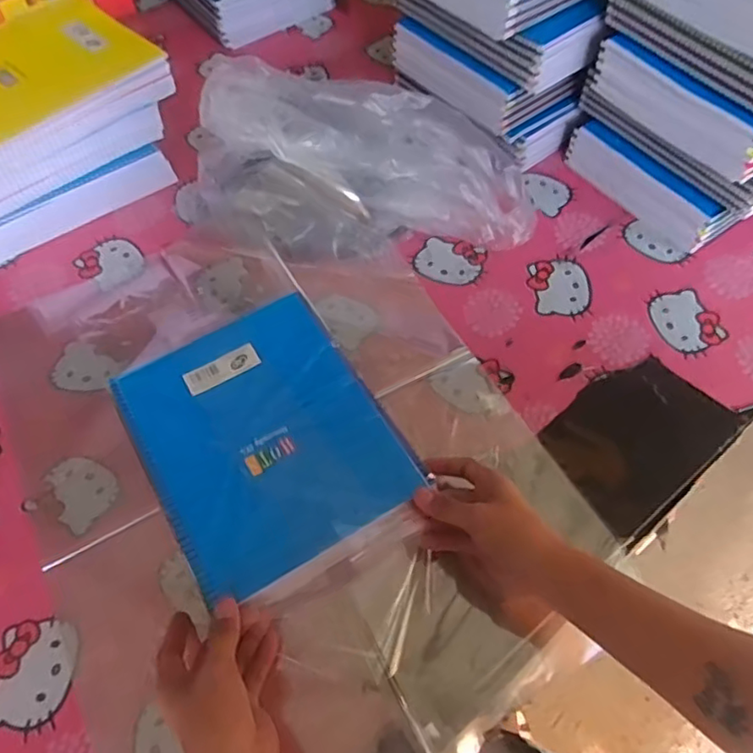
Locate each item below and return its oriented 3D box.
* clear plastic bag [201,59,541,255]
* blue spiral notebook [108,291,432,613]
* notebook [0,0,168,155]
[{"bbox_3d":[-0.019,-0.228,0.675,0.379,0.187,0.120,6,58,7],"label":"clear plastic bag"},{"bbox_3d":[-0.100,0.056,0.549,0.203,0.018,0.265,-28,61,-14],"label":"blue spiral notebook"},{"bbox_3d":[-0.388,-0.340,0.679,0.246,0.009,0.165,-38,74,-18],"label":"notebook"}]

